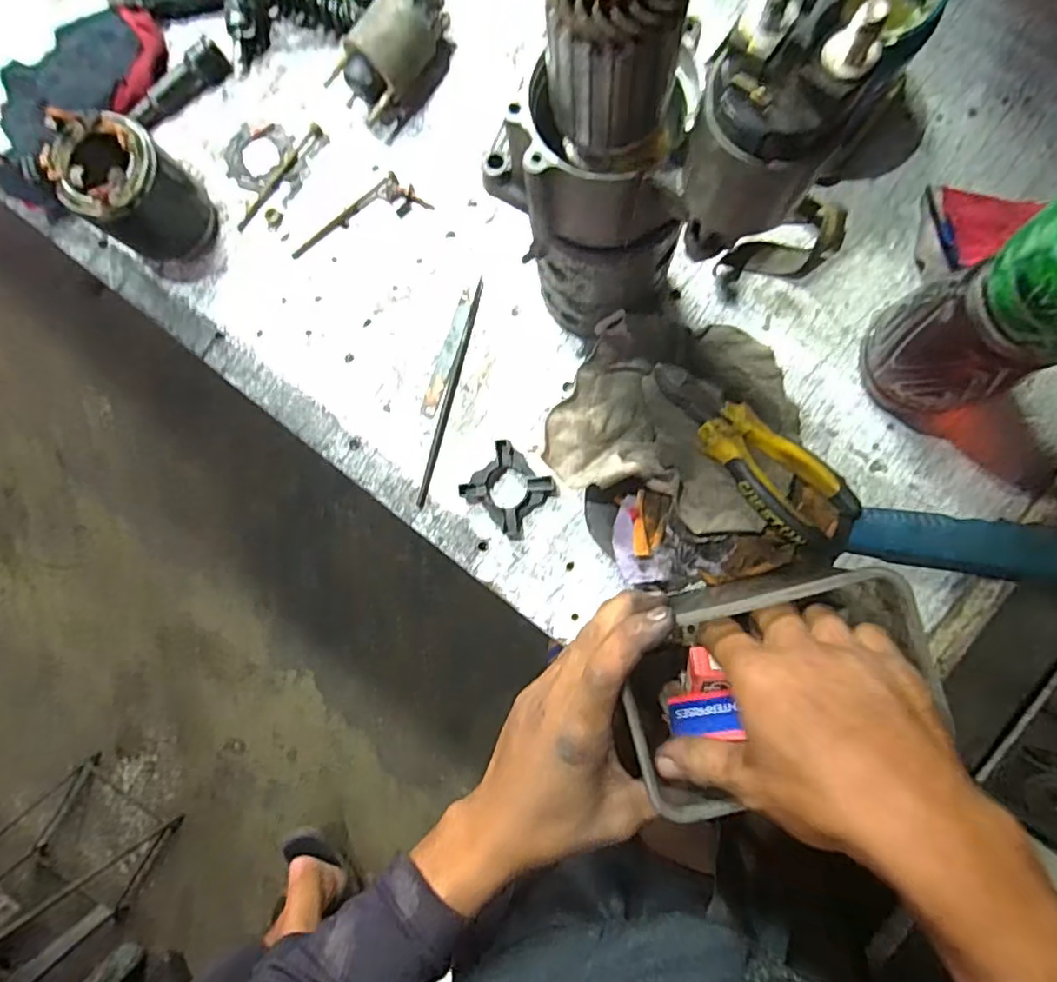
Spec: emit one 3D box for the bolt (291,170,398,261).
[{"bbox_3d":[-0.143,-0.214,0.453,0.100,0.005,0.011,-36,86,1],"label":"bolt"}]

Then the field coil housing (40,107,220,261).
[{"bbox_3d":[-0.287,-0.217,0.419,0.073,0.085,0.073,29,90,5],"label":"field coil housing"}]

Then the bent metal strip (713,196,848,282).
[{"bbox_3d":[0.177,-0.174,0.412,0.086,0.028,0.048,-17,86,14],"label":"bent metal strip"}]

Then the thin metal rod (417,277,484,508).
[{"bbox_3d":[-0.059,-0.073,0.433,0.007,0.004,0.173,15,88,5],"label":"thin metal rod"}]

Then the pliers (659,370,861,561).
[{"bbox_3d":[0.147,-0.022,0.380,0.057,0.026,0.165,-39,82,-25],"label":"pliers"}]

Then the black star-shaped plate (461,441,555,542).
[{"bbox_3d":[-0.014,-0.001,0.421,0.053,0.015,0.051,39,90,5],"label":"black star-shaped plate"}]

